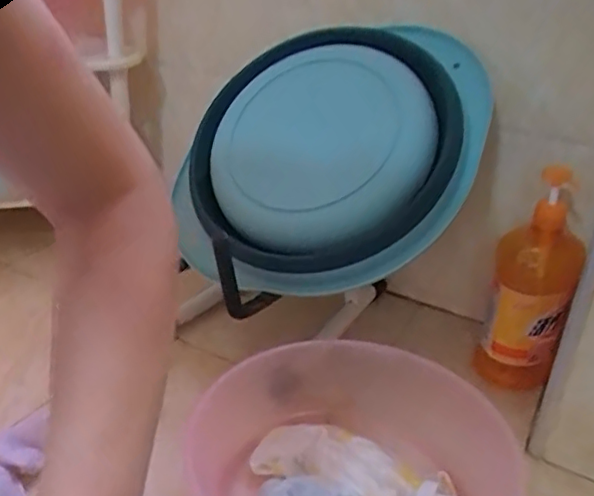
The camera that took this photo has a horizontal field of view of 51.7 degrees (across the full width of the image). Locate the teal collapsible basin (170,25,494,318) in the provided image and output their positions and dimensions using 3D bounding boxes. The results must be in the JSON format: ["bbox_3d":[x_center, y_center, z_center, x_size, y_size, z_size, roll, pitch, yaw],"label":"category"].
[{"bbox_3d":[0.018,-0.118,0.713,0.415,0.115,0.331,-34,70,6],"label":"teal collapsible basin"}]

